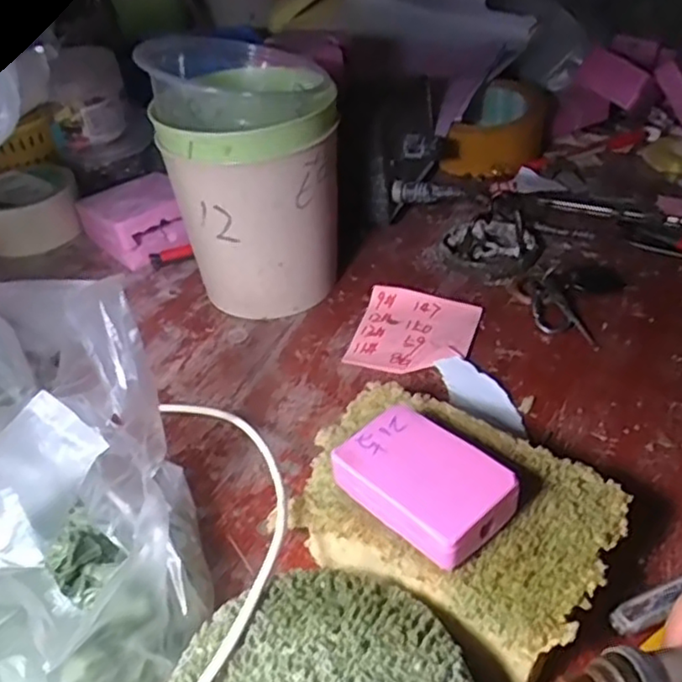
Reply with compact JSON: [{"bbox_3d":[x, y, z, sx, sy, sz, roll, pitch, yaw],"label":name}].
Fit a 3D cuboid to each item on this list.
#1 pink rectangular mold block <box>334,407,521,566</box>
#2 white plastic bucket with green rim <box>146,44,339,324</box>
[{"bbox_3d":[0.033,0.056,0.275,0.044,0.022,0.069,-32,47,-29],"label":"pink rectangular mold block"},{"bbox_3d":[-0.053,-0.094,0.442,0.105,0.146,0.095,-11,39,-7],"label":"white plastic bucket with green rim"}]

